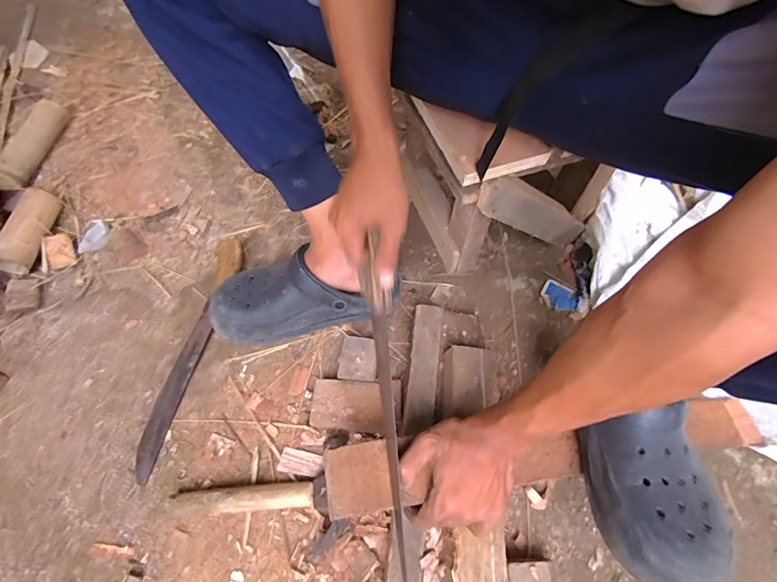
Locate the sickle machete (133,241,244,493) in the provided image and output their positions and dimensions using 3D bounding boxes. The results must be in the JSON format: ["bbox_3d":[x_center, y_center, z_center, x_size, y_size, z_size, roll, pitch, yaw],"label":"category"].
[{"bbox_3d":[-0.280,0.070,0.606,0.044,0.026,0.371,9,60,2],"label":"sickle machete"}]

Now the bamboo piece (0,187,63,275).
[{"bbox_3d":[-0.575,-0.100,0.678,0.047,0.055,0.149,3,60,-2],"label":"bamboo piece"}]

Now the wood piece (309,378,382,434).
[{"bbox_3d":[-0.054,0.153,0.558,0.091,0.031,0.063,5,59,4],"label":"wood piece"}]

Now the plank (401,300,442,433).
[{"bbox_3d":[0.045,0.102,0.566,0.041,0.017,0.177,9,60,1],"label":"plank"}]

